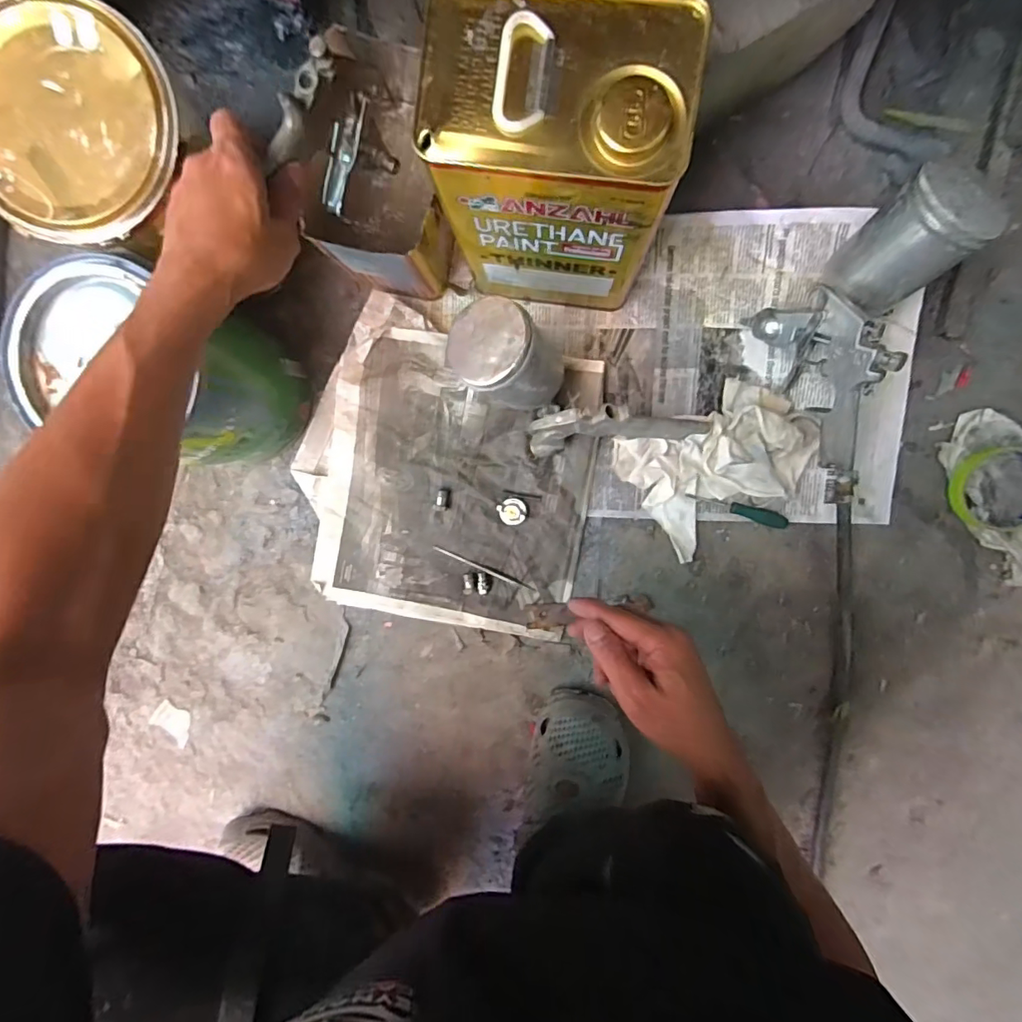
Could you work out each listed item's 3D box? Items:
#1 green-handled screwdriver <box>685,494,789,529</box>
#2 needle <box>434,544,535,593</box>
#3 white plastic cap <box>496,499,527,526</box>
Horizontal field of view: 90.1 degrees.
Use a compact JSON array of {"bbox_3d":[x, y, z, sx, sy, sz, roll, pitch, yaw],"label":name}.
[{"bbox_3d":[0.249,-0.001,0.560,0.114,0.017,0.016,15,95,4],"label":"green-handled screwdriver"},{"bbox_3d":[-0.032,0.069,0.598,0.128,0.004,0.005,23,96,4],"label":"needle"},{"bbox_3d":[0.002,0.001,0.579,0.030,0.020,0.030,0,94,6],"label":"white plastic cap"}]

